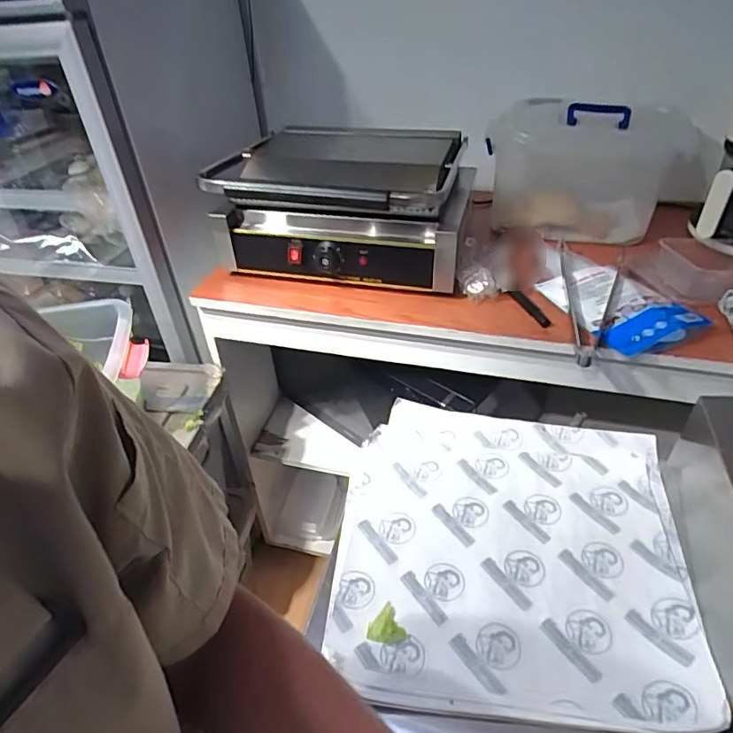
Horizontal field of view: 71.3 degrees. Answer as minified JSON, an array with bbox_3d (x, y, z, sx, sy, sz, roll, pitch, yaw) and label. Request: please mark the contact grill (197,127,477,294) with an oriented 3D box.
[{"bbox_3d":[-0.039,-0.286,0.939,0.417,0.214,0.365,6,39,11],"label":"contact grill"}]

